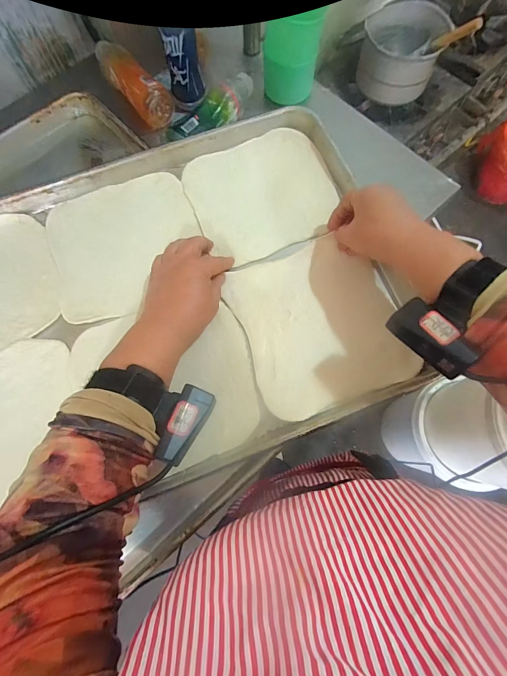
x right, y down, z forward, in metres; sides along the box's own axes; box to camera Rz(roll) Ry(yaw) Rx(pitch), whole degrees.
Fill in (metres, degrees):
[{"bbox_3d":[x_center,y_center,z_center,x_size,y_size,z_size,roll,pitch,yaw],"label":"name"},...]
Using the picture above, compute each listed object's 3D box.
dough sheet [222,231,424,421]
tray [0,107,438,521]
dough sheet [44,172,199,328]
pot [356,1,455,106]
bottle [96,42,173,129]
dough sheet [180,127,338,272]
[{"bbox_3d":[0.076,-0.018,0.383,0.176,0.012,0.188,-20,74,-4],"label":"dough sheet"},{"bbox_3d":[-0.136,-0.045,0.394,0.599,0.032,0.448,-20,74,-4],"label":"tray"},{"bbox_3d":[-0.166,-0.124,0.423,0.187,0.009,0.186,-19,74,-4],"label":"dough sheet"},{"bbox_3d":[0.509,-0.999,1.145,0.264,0.174,0.217,26,76,9],"label":"pot"},{"bbox_3d":[-0.251,-0.522,0.662,0.075,0.059,0.235,-39,76,-9],"label":"bottle"},{"bbox_3d":[0.012,-0.193,0.435,0.182,0.009,0.173,-22,74,-5],"label":"dough sheet"}]

